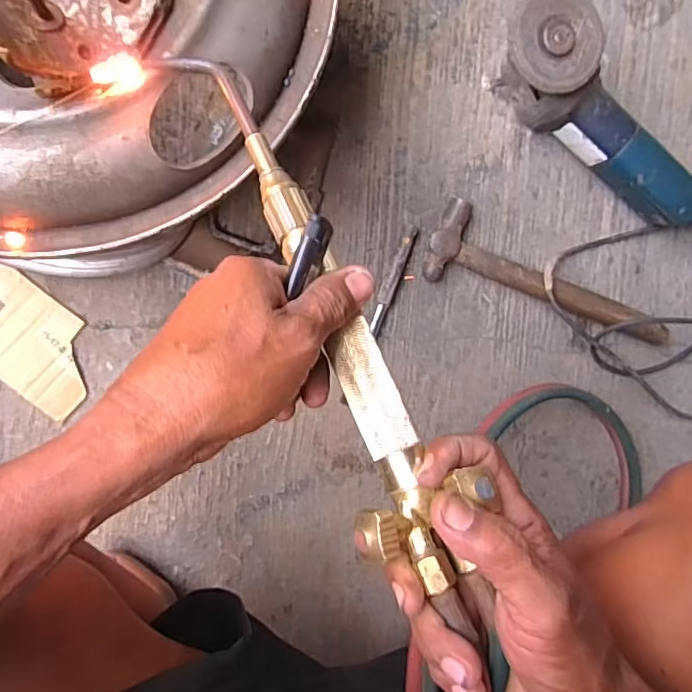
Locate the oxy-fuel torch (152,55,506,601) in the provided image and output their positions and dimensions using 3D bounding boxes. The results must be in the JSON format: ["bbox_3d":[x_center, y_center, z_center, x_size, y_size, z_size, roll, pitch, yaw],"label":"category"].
[{"bbox_3d":[-0.019,-0.030,0.296,0.045,0.038,0.318,-22,77,-6],"label":"oxy-fuel torch"}]

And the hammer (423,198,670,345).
[{"bbox_3d":[0.231,-0.074,0.618,0.295,0.036,0.086,17,91,-9],"label":"hammer"}]

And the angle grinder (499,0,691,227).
[{"bbox_3d":[0.266,-0.227,0.576,0.282,0.102,0.088,33,89,-9],"label":"angle grinder"}]

